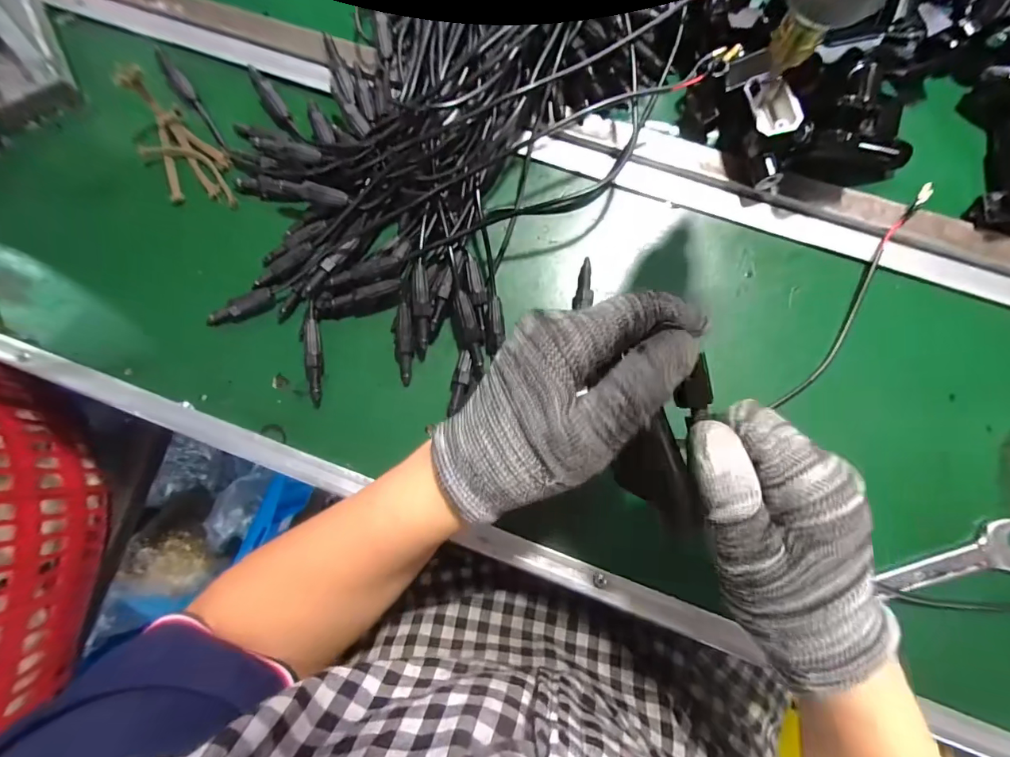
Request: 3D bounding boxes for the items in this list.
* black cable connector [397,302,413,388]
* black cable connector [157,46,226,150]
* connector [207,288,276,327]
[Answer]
[{"bbox_3d":[-0.067,-0.022,0.308,0.010,0.007,0.056,2,105,4],"label":"black cable connector"},{"bbox_3d":[-0.237,-0.212,0.343,0.011,0.007,0.098,-37,82,-2],"label":"black cable connector"},{"bbox_3d":[-0.185,-0.047,0.319,0.052,0.010,0.015,-30,82,-1],"label":"connector"}]

